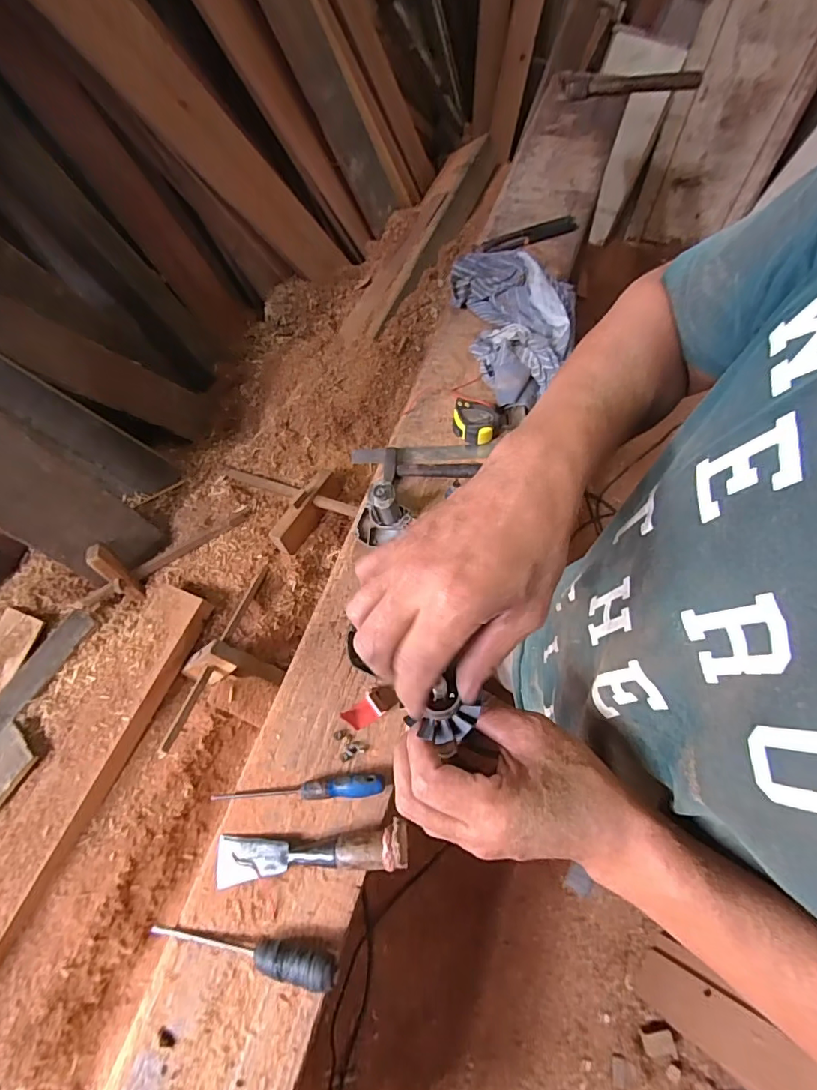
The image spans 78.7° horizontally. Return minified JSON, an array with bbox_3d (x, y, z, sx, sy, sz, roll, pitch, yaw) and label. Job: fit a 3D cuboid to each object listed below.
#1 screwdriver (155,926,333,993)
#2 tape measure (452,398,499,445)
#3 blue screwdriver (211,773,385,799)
[{"bbox_3d":[-0.192,0.475,0.583,0.228,0.033,0.034,0,67,17],"label":"screwdriver"},{"bbox_3d":[0.113,-0.207,0.842,0.082,0.039,0.071,20,68,9],"label":"tape measure"},{"bbox_3d":[-0.145,0.322,0.654,0.228,0.024,0.027,-8,68,8],"label":"blue screwdriver"}]

